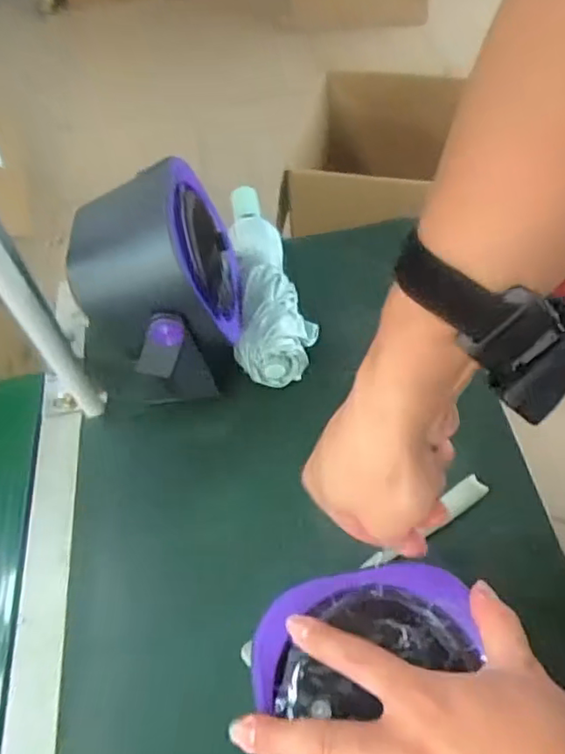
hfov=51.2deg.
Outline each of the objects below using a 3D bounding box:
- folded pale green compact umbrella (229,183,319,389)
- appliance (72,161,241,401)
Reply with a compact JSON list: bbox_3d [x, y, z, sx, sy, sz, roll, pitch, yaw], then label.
[{"bbox_3d":[-0.012,-0.105,0.619,0.080,0.053,0.238,-6,55,0],"label":"folded pale green compact umbrella"},{"bbox_3d":[-0.115,-0.075,0.535,0.145,0.177,0.145,-4,55,1],"label":"appliance"}]

